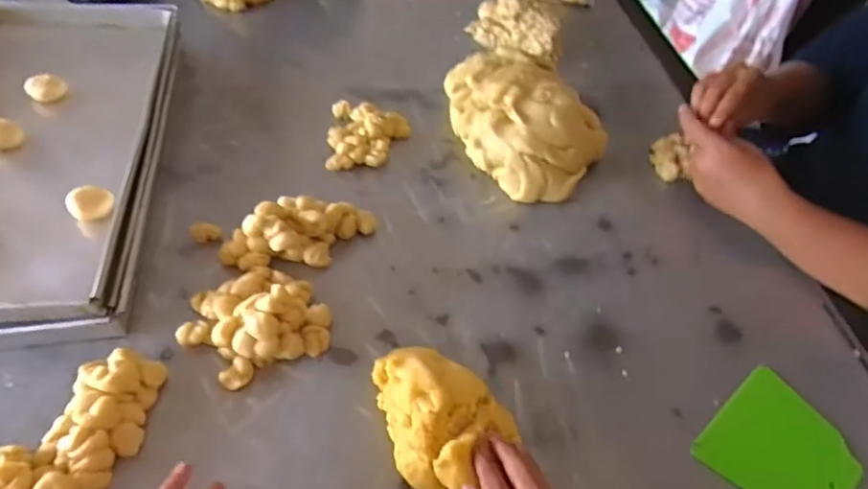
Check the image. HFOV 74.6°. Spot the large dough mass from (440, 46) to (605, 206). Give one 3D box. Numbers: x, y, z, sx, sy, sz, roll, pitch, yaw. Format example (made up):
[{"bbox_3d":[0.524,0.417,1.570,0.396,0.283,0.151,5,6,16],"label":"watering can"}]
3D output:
[{"bbox_3d":[0.112,-0.159,0.719,0.159,0.072,0.231,-15,53,-19],"label":"large dough mass"}]

